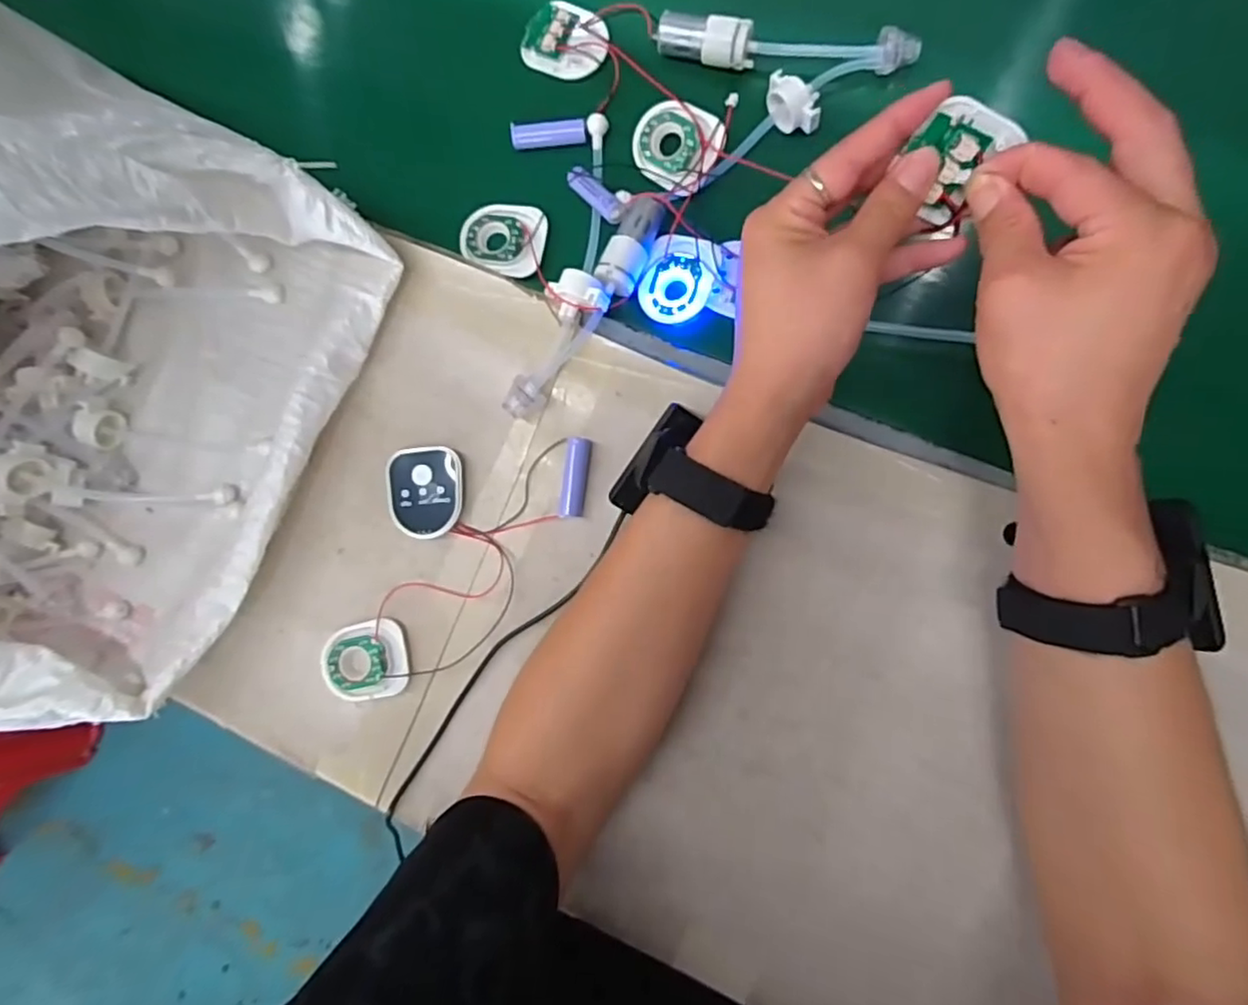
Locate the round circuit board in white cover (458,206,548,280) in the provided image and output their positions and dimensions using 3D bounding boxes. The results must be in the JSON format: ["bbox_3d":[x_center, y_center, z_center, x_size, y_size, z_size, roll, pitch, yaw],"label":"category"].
[{"bbox_3d":[-0.079,-0.173,0.419,0.056,0.008,0.048,7,87,9],"label":"round circuit board in white cover"}]

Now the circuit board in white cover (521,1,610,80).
[{"bbox_3d":[-0.040,-0.313,0.429,0.057,0.008,0.048,-1,85,9],"label":"circuit board in white cover"}]

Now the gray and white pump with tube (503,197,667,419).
[{"bbox_3d":[-0.028,-0.124,0.394,0.037,0.023,0.155,40,92,10],"label":"gray and white pump with tube"}]

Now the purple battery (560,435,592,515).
[{"bbox_3d":[-0.031,-0.016,0.397,0.014,0.014,0.049,7,87,9],"label":"purple battery"}]

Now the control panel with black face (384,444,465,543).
[{"bbox_3d":[-0.126,-0.006,0.408,0.049,0.015,0.057,-5,85,8],"label":"control panel with black face"}]

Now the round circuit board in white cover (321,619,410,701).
[{"bbox_3d":[-0.165,0.101,0.406,0.054,0.010,0.048,-12,84,8],"label":"round circuit board in white cover"}]

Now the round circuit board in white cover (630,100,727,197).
[{"bbox_3d":[0.031,-0.226,0.402,0.060,0.008,0.048,40,110,14],"label":"round circuit board in white cover"}]

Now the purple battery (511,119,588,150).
[{"bbox_3d":[-0.049,-0.244,0.423,0.050,0.010,0.016,-2,85,9],"label":"purple battery"}]

